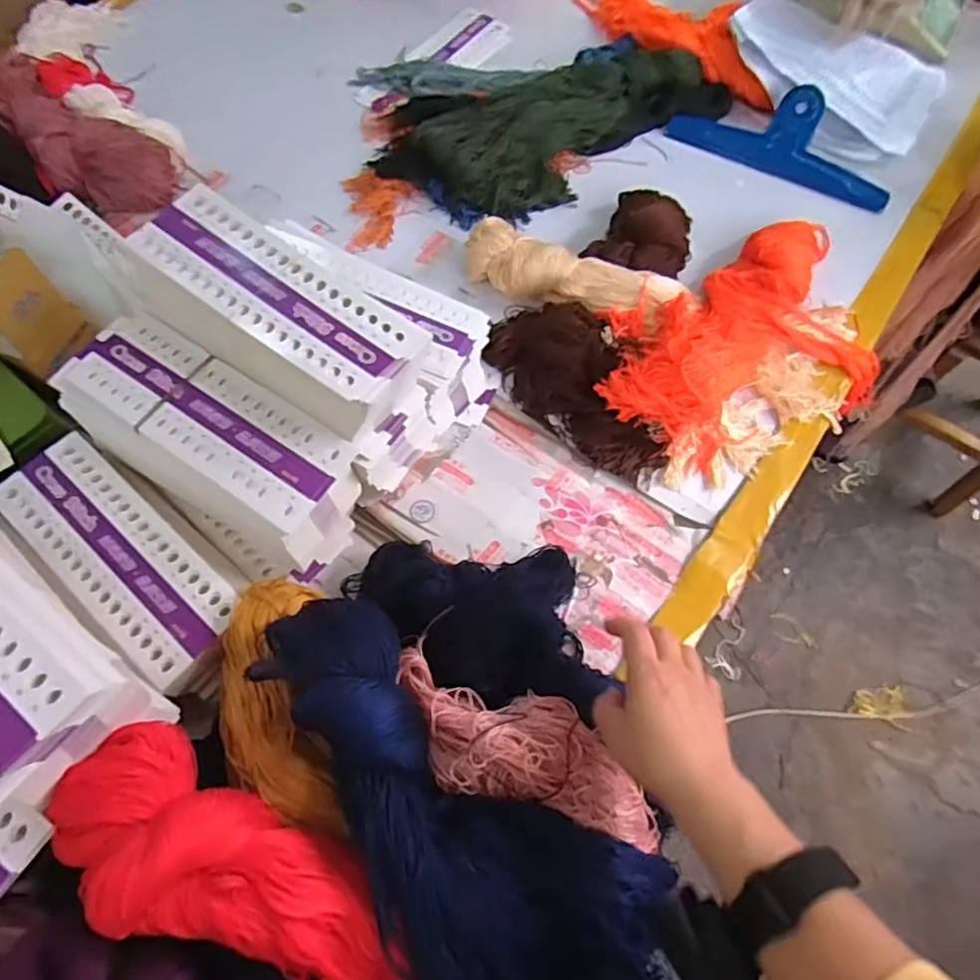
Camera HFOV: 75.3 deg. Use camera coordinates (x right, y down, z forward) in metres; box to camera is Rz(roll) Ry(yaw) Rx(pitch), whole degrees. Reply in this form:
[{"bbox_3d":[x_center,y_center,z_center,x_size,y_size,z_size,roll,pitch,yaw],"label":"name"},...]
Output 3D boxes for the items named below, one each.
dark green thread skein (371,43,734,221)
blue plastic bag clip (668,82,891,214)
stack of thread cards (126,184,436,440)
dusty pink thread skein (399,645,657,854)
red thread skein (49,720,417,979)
[{"bbox_3d":[0.084,-0.513,0.851,0.491,0.049,0.252,-29,69,-13],"label":"dark green thread skein"},{"bbox_3d":[0.401,-0.473,0.844,0.295,0.059,0.091,30,69,13],"label":"blue plastic bag clip"},{"bbox_3d":[-0.176,-0.143,0.523,0.254,0.071,0.103,31,69,13],"label":"stack of thread cards"},{"bbox_3d":[0.032,0.191,0.458,0.223,0.042,0.082,28,67,-4],"label":"dusty pink thread skein"},{"bbox_3d":[-0.149,0.232,0.371,0.239,0.061,0.081,29,68,12],"label":"red thread skein"}]

